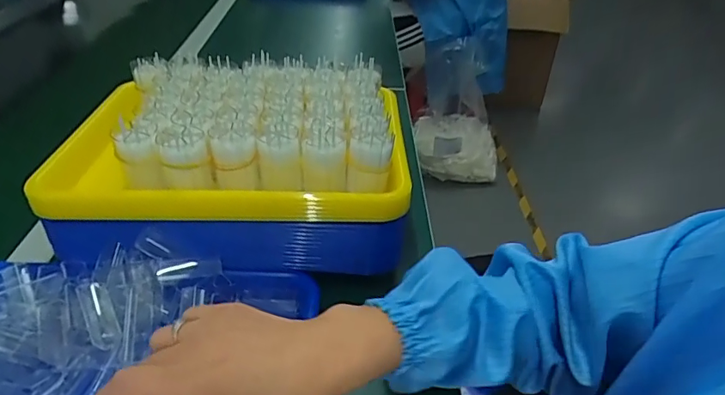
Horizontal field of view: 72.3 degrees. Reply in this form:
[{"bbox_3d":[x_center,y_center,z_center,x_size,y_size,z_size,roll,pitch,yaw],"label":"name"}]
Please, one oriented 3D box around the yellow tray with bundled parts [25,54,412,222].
[{"bbox_3d":[-0.118,-0.073,0.501,0.319,0.081,0.240,1,36,-1],"label":"yellow tray with bundled parts"}]

